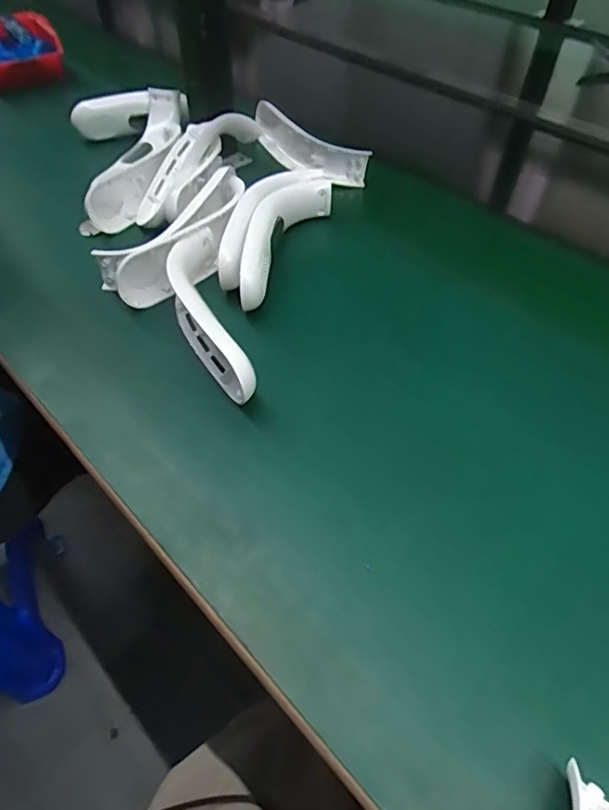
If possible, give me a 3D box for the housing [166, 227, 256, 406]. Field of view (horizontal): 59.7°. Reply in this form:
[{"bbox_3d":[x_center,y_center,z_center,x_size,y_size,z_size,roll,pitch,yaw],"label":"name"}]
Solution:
[{"bbox_3d":[-0.084,-0.080,0.449,0.047,0.049,0.191,-11,52,-10],"label":"housing"}]

